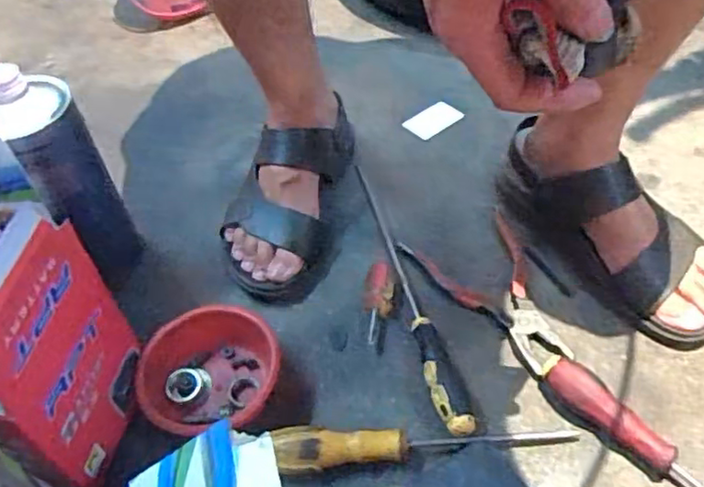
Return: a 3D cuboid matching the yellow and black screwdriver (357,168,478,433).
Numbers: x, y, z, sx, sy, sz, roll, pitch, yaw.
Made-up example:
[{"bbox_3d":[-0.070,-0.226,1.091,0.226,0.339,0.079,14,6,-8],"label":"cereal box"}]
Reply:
[{"bbox_3d":[0.050,0.030,0.616,0.026,0.031,0.329,-13,49,-4],"label":"yellow and black screwdriver"}]

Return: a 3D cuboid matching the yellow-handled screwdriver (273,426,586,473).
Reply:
[{"bbox_3d":[0.057,0.153,0.496,0.232,0.030,0.030,-5,49,2],"label":"yellow-handled screwdriver"}]

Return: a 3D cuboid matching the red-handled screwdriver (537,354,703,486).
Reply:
[{"bbox_3d":[0.260,0.187,0.458,0.027,0.034,0.305,-36,55,-22],"label":"red-handled screwdriver"}]

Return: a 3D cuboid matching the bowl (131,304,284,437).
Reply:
[{"bbox_3d":[-0.117,0.106,0.547,0.112,0.043,0.102,-3,49,4],"label":"bowl"}]

